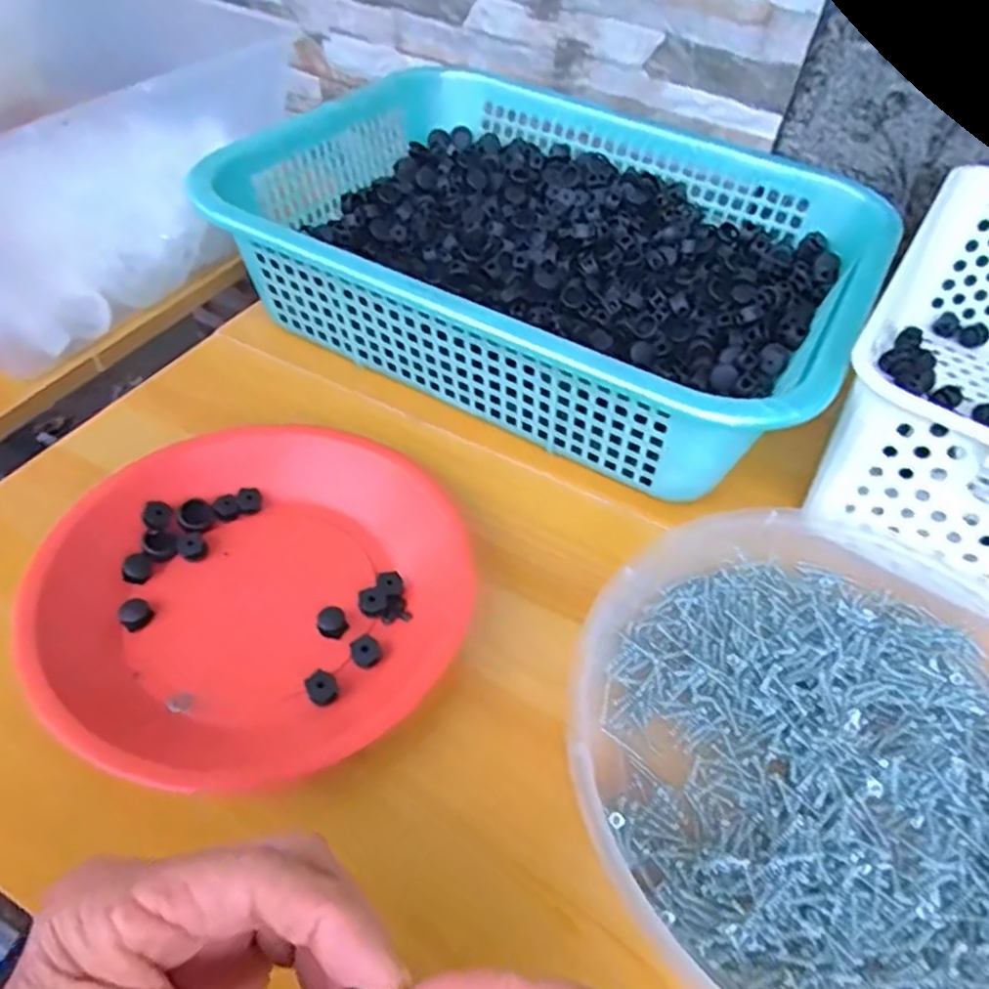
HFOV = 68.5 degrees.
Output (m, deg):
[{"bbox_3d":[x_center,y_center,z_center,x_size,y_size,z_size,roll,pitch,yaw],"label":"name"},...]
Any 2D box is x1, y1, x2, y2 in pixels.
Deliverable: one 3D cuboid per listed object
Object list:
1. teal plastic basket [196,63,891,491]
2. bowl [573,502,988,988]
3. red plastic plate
[{"bbox_3d":[0.036,-0.164,0.489,0.371,0.084,0.282,26,51,17],"label":"teal plastic basket"},{"bbox_3d":[0.152,0.111,0.308,0.238,0.038,0.239,3,48,-3],"label":"bowl"},{"bbox_3d":[-0.110,0.044,0.338,0.186,0.038,0.177,3,48,-3],"label":"red plastic plate"}]

